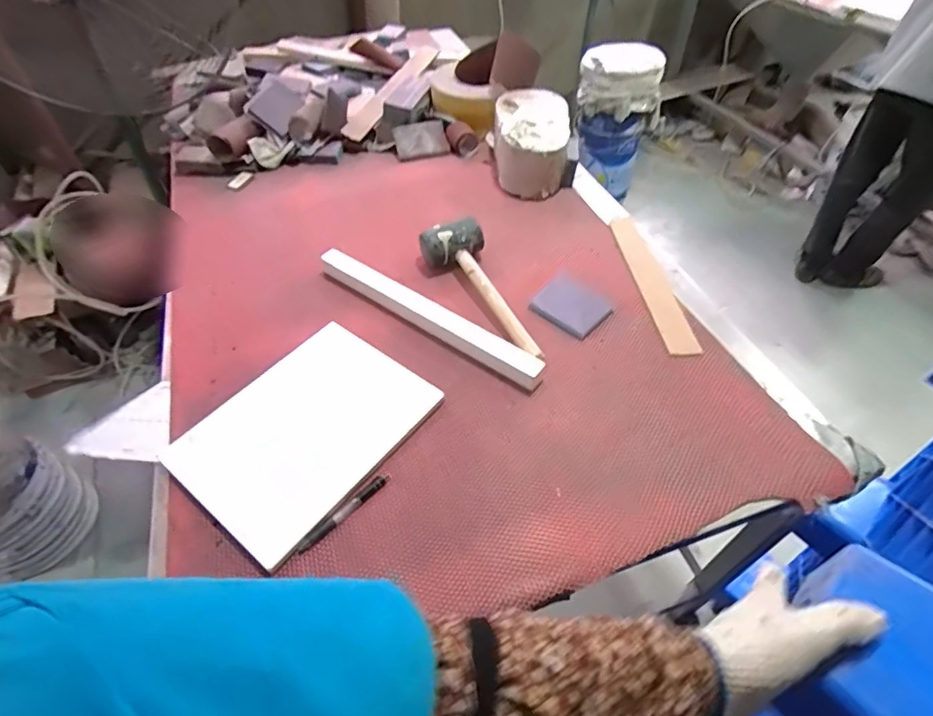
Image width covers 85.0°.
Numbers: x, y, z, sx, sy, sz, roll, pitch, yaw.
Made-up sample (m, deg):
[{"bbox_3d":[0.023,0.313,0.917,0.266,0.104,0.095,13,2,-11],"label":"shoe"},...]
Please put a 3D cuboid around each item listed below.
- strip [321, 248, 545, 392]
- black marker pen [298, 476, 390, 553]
[{"bbox_3d":[-0.072,-0.075,0.873,0.461,0.035,0.042,27,55,23],"label":"strip"},{"bbox_3d":[-0.159,0.204,0.670,0.014,0.013,0.138,36,59,28],"label":"black marker pen"}]

